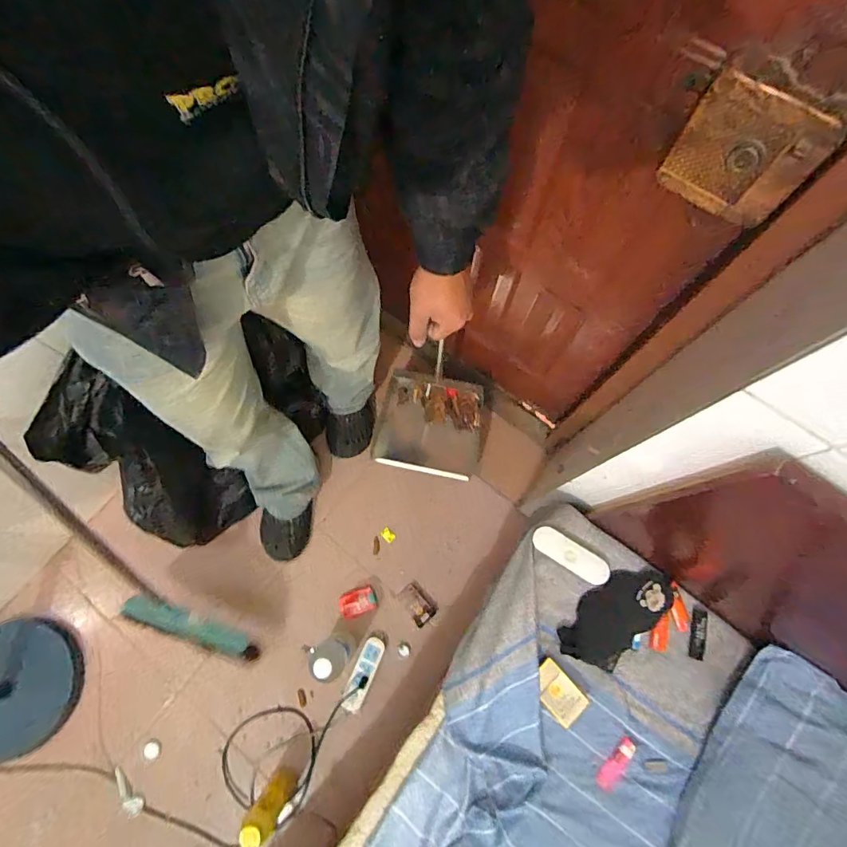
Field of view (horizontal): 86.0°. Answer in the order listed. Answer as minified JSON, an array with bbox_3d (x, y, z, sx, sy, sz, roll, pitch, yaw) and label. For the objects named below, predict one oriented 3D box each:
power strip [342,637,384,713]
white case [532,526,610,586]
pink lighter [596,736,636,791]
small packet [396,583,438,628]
[{"bbox_3d":[-0.145,0.611,1.110,0.045,0.033,0.165,20,74,6],"label":"power strip"},{"bbox_3d":[0.252,0.226,0.778,0.135,0.019,0.046,35,76,10],"label":"white case"},{"bbox_3d":[0.297,0.526,0.702,0.028,0.010,0.080,39,77,11],"label":"pink lighter"},{"bbox_3d":[-0.017,0.461,1.159,0.061,0.016,0.099,-39,77,-11],"label":"small packet"}]

